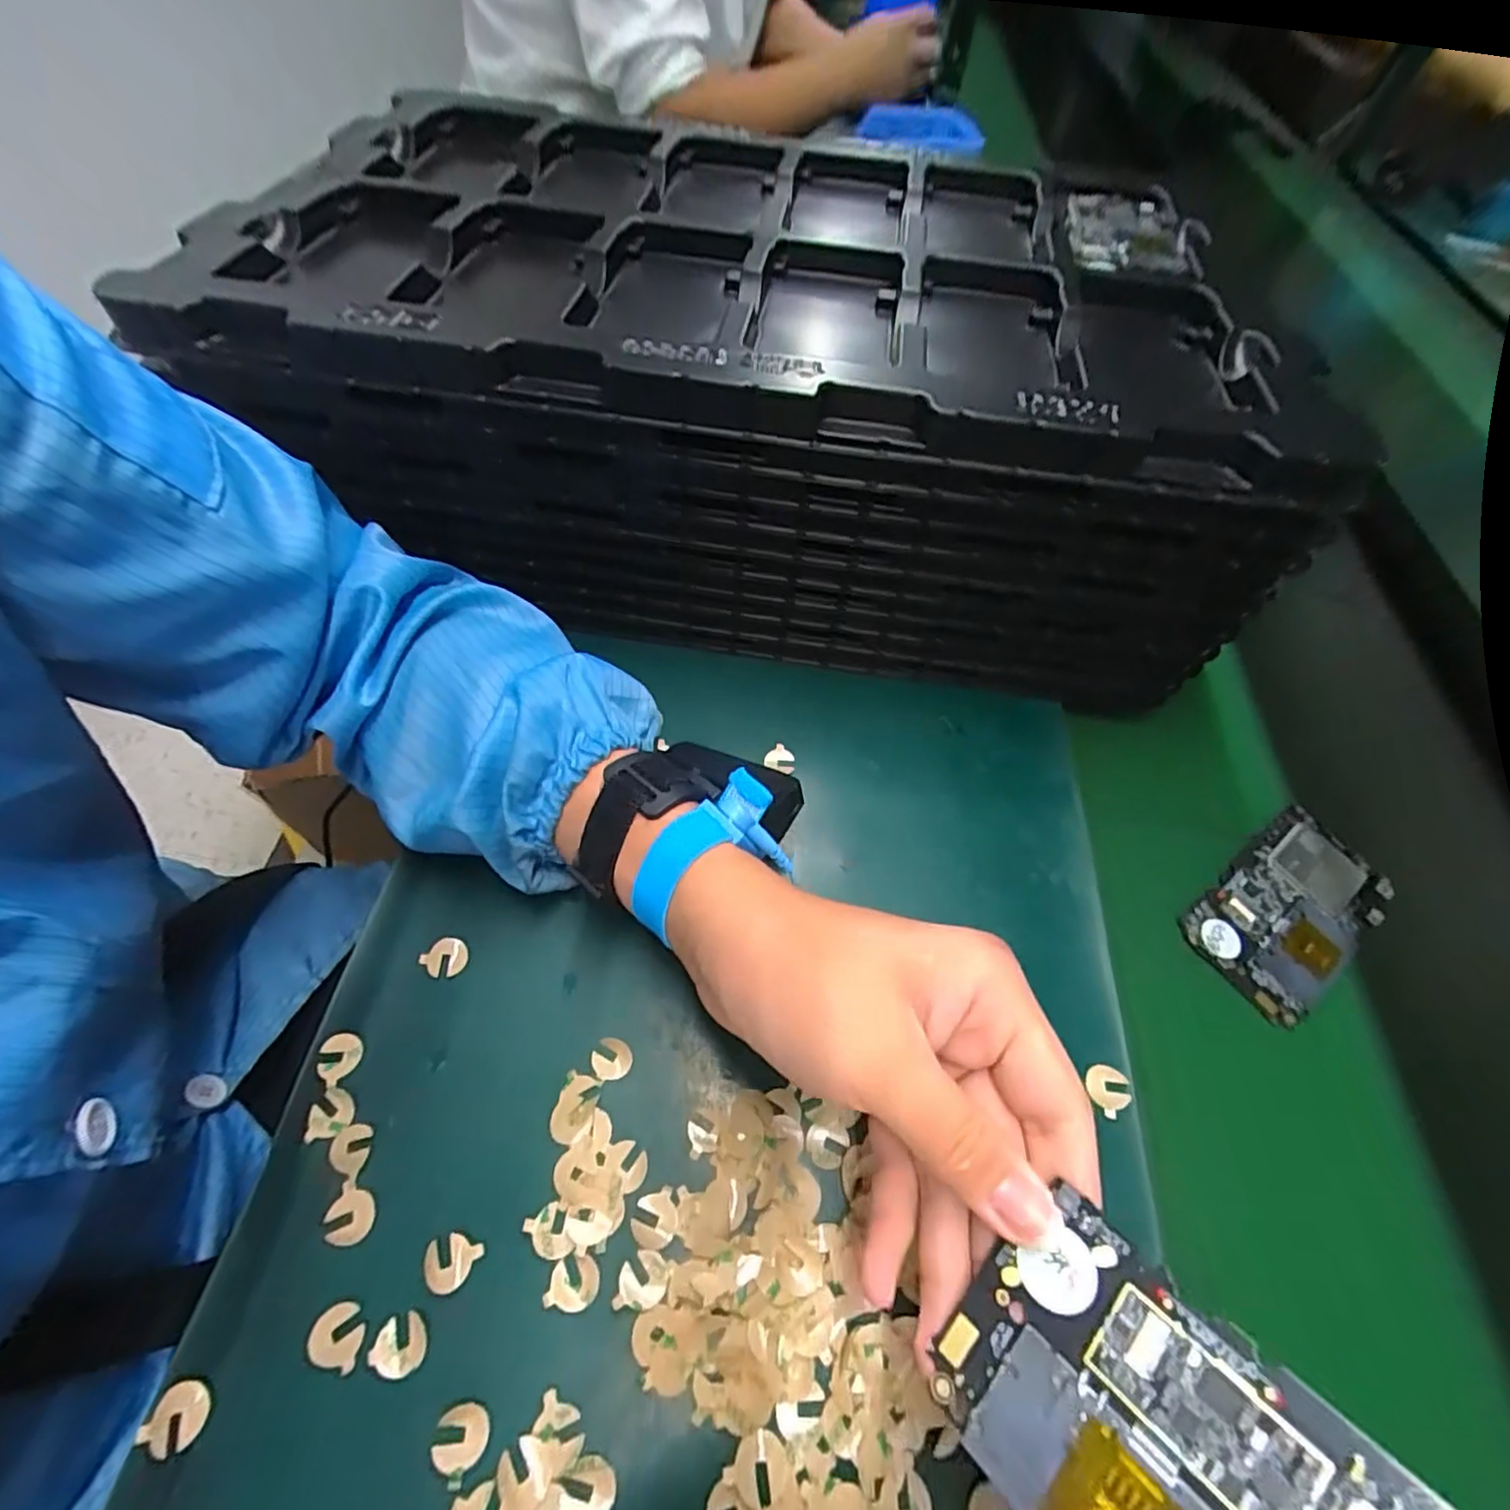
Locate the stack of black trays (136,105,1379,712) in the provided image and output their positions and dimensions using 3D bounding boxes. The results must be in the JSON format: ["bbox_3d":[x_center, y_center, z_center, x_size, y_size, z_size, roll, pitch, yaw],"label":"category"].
[{"bbox_3d":[0.010,-0.233,0.406,0.528,0.165,0.310,9,59,-1],"label":"stack of black trays"}]

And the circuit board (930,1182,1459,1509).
[{"bbox_3d":[0.108,0.172,0.141,0.122,0.006,0.065,32,75,37],"label":"circuit board"}]

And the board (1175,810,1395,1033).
[{"bbox_3d":[0.292,0.082,0.345,0.123,0.009,0.065,-32,67,-22],"label":"board"}]

